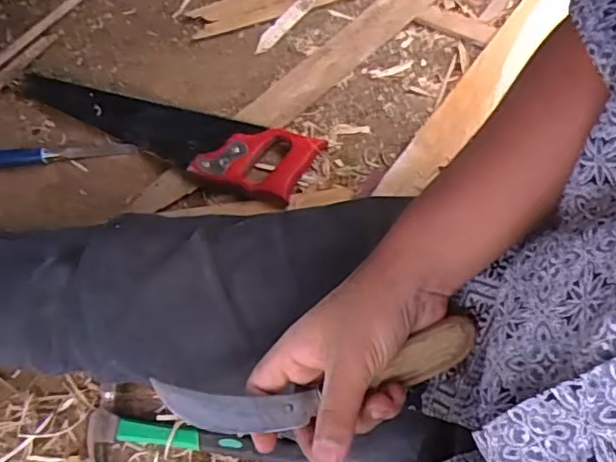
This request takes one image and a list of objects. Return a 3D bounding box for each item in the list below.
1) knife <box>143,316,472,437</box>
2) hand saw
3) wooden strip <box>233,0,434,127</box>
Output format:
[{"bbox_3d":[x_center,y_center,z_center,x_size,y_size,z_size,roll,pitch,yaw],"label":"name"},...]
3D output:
[{"bbox_3d":[0.003,0.095,0.375,0.207,0.017,0.040,-17,62,9],"label":"knife"},{"bbox_3d":[-0.202,-0.133,0.759,0.455,0.020,0.086,17,68,22],"label":"hand saw"},{"bbox_3d":[0.156,-0.320,0.755,0.584,0.013,0.057,-39,67,-3],"label":"wooden strip"}]

